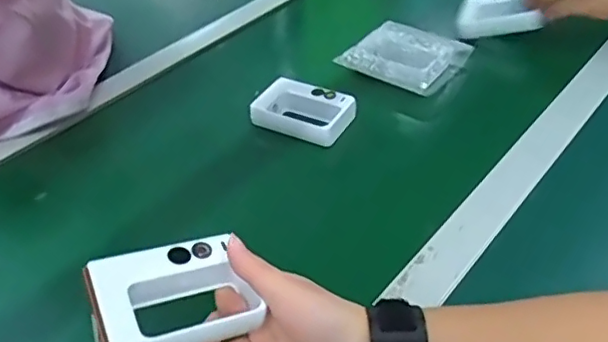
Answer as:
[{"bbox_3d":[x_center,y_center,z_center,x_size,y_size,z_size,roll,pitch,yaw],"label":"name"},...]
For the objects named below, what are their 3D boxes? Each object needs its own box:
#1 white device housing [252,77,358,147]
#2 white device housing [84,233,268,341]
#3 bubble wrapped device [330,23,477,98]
[{"bbox_3d":[-0.001,-0.064,0.617,0.101,0.028,0.061,15,45,22],"label":"white device housing"},{"bbox_3d":[-0.077,0.073,0.353,0.097,0.022,0.068,-14,59,-31],"label":"white device housing"},{"bbox_3d":[0.115,-0.136,0.682,0.131,0.037,0.098,24,49,29],"label":"bubble wrapped device"}]

